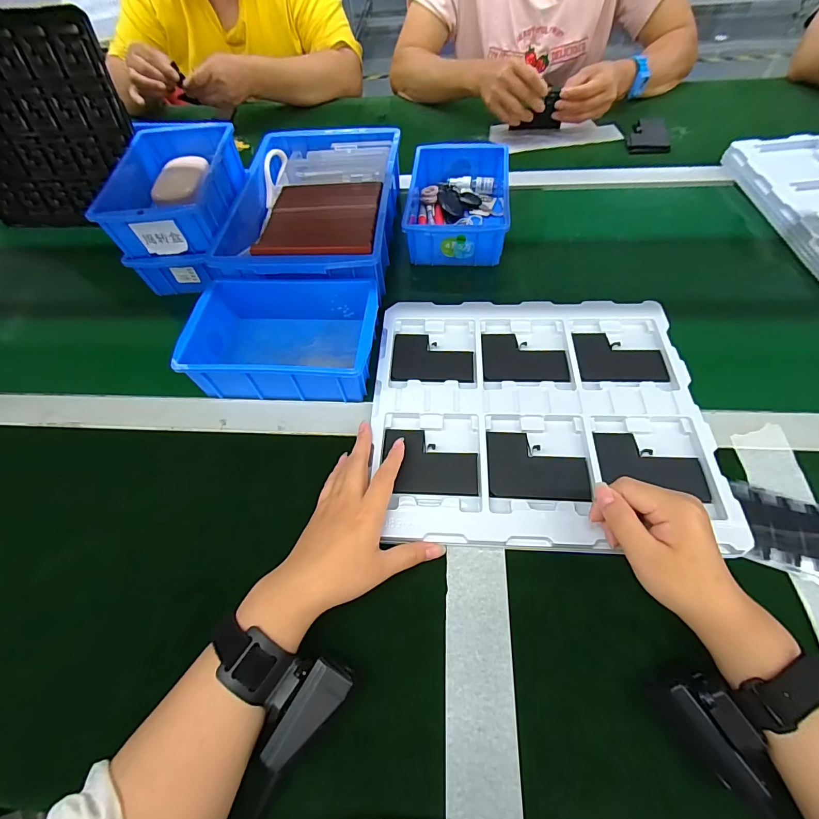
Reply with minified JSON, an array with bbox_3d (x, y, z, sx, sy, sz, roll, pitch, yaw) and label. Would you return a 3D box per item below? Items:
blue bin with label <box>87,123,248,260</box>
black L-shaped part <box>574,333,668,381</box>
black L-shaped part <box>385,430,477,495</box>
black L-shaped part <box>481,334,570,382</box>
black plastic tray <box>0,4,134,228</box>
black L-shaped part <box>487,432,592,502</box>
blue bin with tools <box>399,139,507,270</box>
[{"bbox_3d":[-0.309,-0.301,0.536,0.141,0.060,0.211,-2,59,3],"label":"blue bin with label"},{"bbox_3d":[0.226,-0.058,0.428,0.090,0.007,0.066,0,58,3],"label":"black L-shaped part"},{"bbox_3d":[0.020,0.050,0.384,0.091,0.005,0.066,2,58,4],"label":"black L-shaped part"},{"bbox_3d":[0.126,-0.058,0.438,0.089,0.004,0.067,2,58,4],"label":"black L-shaped part"},{"bbox_3d":[-0.563,-0.412,0.588,0.328,0.253,0.018,3,34,7],"label":"black plastic tray"},{"bbox_3d":[0.120,0.053,0.374,0.090,0.005,0.066,3,58,4],"label":"black L-shaped part"},{"bbox_3d":[0.068,-0.296,0.570,0.131,0.063,0.202,3,60,6],"label":"blue bin with tools"}]

